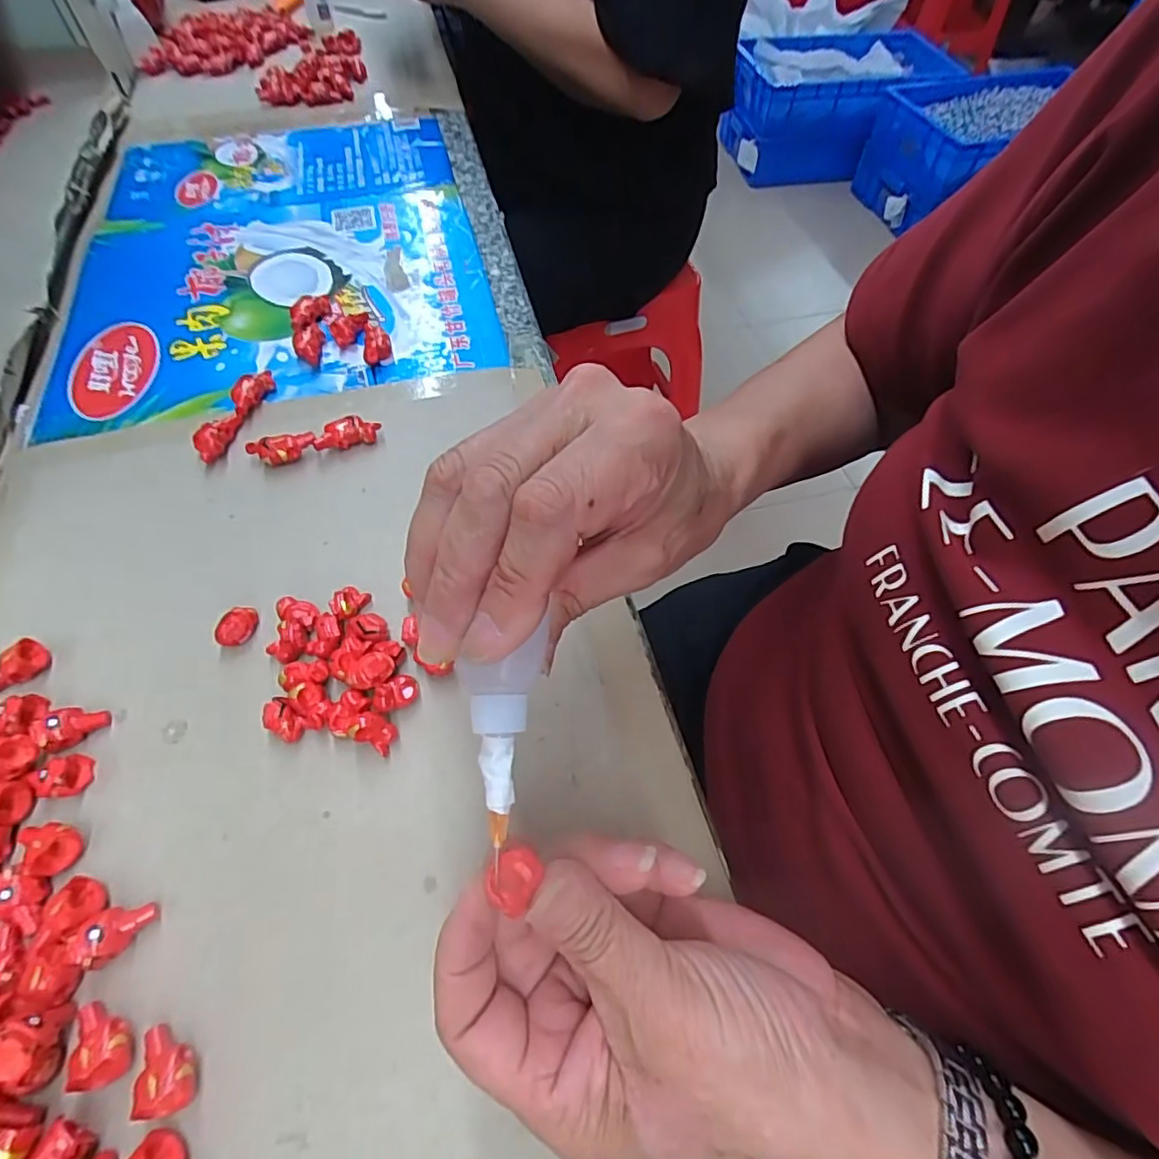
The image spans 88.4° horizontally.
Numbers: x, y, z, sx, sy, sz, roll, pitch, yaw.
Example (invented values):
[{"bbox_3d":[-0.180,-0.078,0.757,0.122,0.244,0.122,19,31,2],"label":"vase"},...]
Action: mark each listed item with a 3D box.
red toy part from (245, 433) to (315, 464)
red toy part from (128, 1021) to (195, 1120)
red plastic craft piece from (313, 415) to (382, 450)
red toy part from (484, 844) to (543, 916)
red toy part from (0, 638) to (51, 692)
[{"bbox_3d":[-0.174,-0.074,0.346,0.038,0.015,0.015,-3,57,-5],"label":"red toy part"},{"bbox_3d":[-0.137,0.162,0.199,0.017,0.013,0.025,-12,58,-11],"label":"red toy part"},{"bbox_3d":[-0.137,-0.086,0.353,0.038,0.016,0.012,-22,61,-16],"label":"red plastic craft piece"},{"bbox_3d":[-0.019,0.086,0.172,0.014,0.006,0.016,13,57,6],"label":"red toy part"},{"bbox_3d":[-0.257,0.041,0.273,0.016,0.012,0.027,21,59,11],"label":"red toy part"}]

